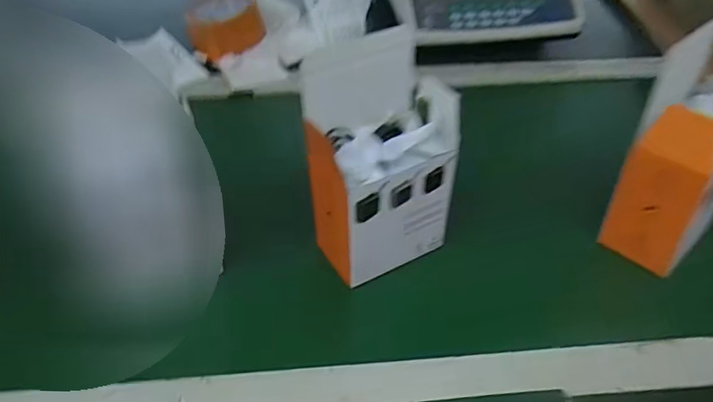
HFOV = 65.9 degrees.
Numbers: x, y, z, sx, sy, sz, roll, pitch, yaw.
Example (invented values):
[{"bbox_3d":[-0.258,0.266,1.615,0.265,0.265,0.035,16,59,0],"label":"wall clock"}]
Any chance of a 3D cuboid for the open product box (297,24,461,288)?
[{"bbox_3d":[0.018,-0.035,0.439,0.114,0.191,0.066,-19,44,-20],"label":"open product box"}]

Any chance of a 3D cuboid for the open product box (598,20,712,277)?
[{"bbox_3d":[0.282,-0.031,0.439,0.093,0.171,0.099,-28,48,-28],"label":"open product box"}]

